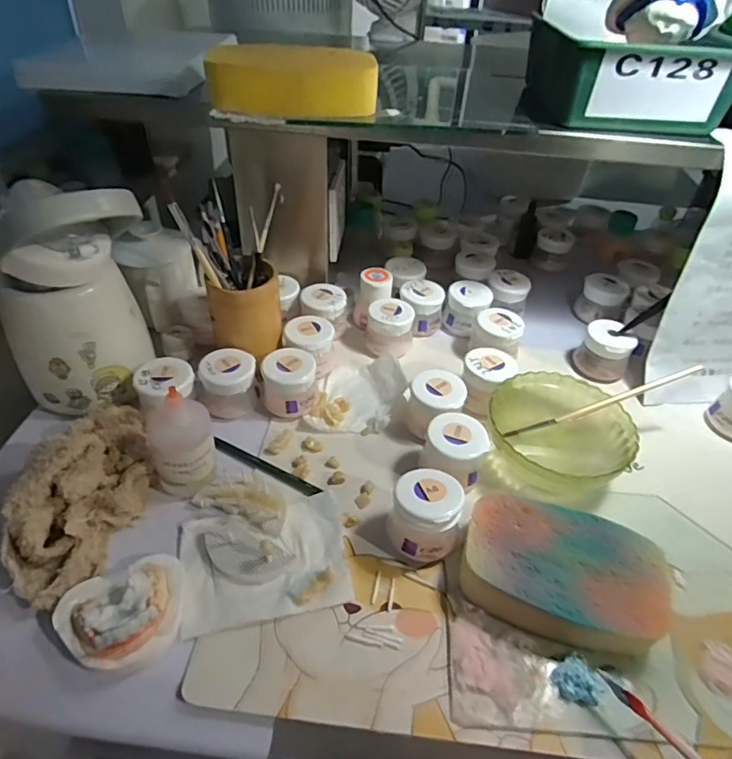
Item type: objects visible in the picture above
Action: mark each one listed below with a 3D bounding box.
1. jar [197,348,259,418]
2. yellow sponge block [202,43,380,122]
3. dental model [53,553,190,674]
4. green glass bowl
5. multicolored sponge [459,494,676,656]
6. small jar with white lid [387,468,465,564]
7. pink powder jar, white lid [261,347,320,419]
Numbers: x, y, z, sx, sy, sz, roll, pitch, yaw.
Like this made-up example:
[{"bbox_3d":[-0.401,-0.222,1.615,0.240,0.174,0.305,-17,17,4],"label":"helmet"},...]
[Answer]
[{"bbox_3d":[-0.131,0.002,0.492,0.054,0.045,0.044,-14,45,-19],"label":"jar"},{"bbox_3d":[-0.055,-0.237,0.410,0.133,0.044,0.045,-5,43,-10],"label":"yellow sponge block"},{"bbox_3d":[-0.161,0.155,0.338,0.078,0.027,0.066,-12,44,-17],"label":"dental model"},{"bbox_3d":[0.172,0.051,0.462,0.119,0.044,0.122,2,42,-2],"label":"green glass bowl"},{"bbox_3d":[0.138,0.138,0.363,0.137,0.032,0.098,11,43,8],"label":"multicolored sponge"},{"bbox_3d":[0.046,0.100,0.386,0.050,0.049,0.050,2,42,-2],"label":"small jar with white lid"},{"bbox_3d":[-0.072,0.003,0.492,0.052,0.048,0.048,2,42,-2],"label":"pink powder jar, white lid"}]

